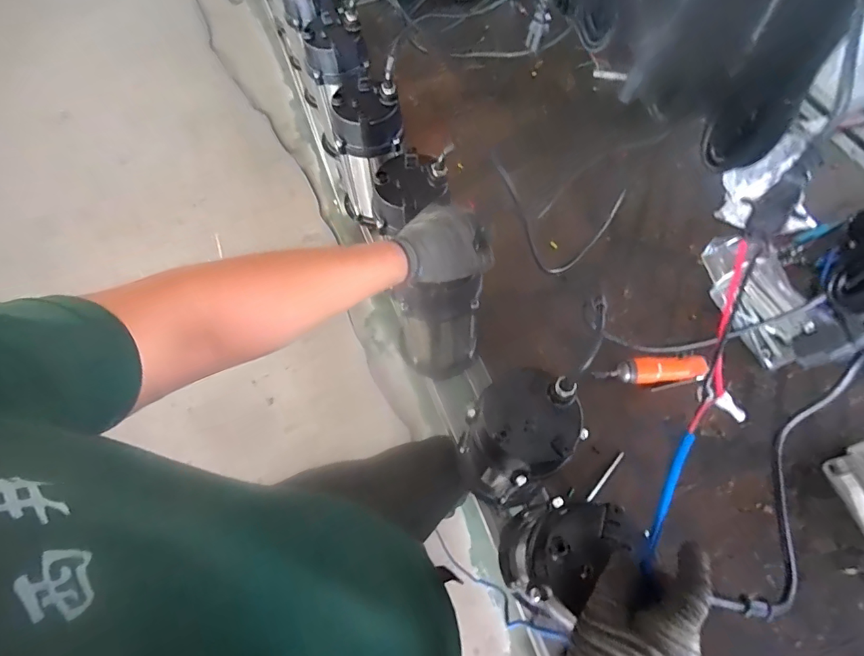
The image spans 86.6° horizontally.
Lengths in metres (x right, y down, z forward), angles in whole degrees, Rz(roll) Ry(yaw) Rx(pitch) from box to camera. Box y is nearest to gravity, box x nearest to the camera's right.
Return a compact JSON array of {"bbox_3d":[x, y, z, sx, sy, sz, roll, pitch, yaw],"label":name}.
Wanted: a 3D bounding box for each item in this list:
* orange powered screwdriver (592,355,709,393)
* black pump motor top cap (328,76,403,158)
[{"bbox_3d":[0.364,0.073,0.770,0.178,0.033,0.052,0,64,3],"label":"orange powered screwdriver"},{"bbox_3d":[-0.111,-0.356,0.766,0.116,0.074,0.108,-4,64,1],"label":"black pump motor top cap"}]

